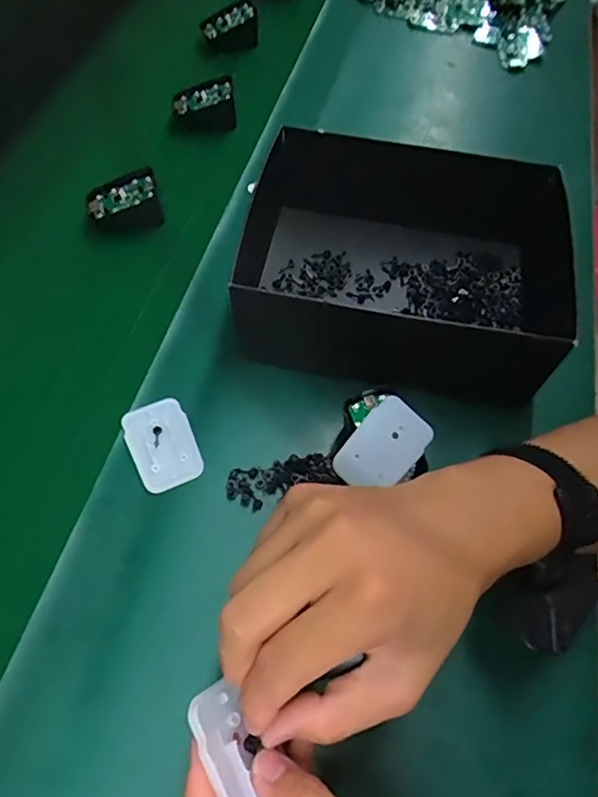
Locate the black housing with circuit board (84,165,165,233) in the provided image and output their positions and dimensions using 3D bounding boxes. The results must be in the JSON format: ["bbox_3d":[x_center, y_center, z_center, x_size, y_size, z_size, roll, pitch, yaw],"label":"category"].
[{"bbox_3d":[-0.164,-0.186,0.508,0.065,0.038,0.039,-11,60,-8],"label":"black housing with circuit board"}]

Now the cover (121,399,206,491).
[{"bbox_3d":[-0.098,0.033,0.395,0.044,0.005,0.069,-23,63,-15],"label":"cover"}]

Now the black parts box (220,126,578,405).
[{"bbox_3d":[0.081,-0.109,0.445,0.256,0.092,0.187,11,60,4],"label":"black parts box"}]

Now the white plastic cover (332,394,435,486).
[{"bbox_3d":[0.058,0.033,0.369,0.043,0.004,0.067,42,76,3],"label":"white plastic cover"}]

